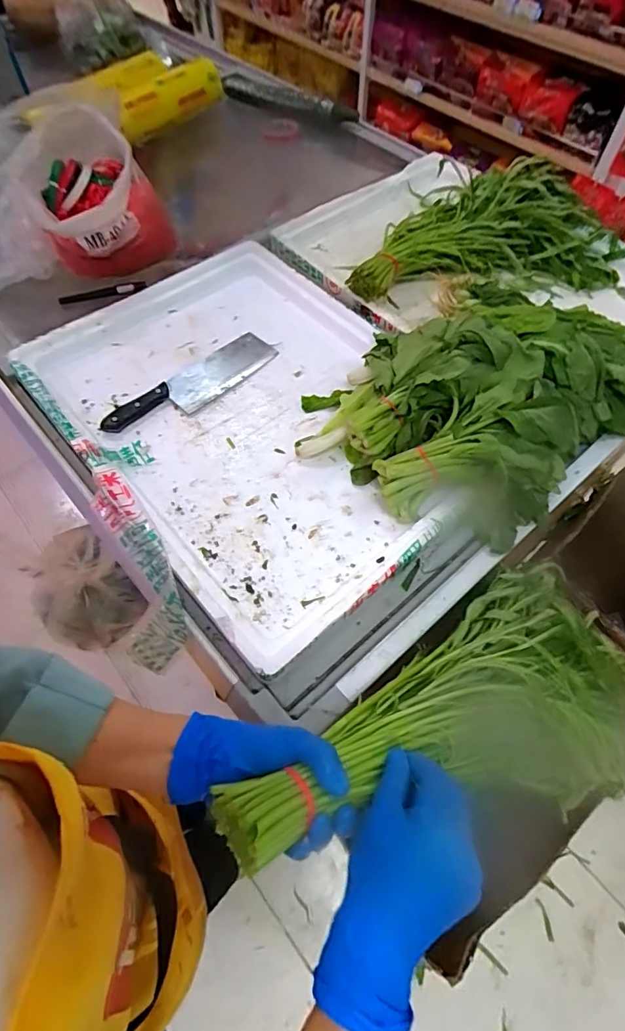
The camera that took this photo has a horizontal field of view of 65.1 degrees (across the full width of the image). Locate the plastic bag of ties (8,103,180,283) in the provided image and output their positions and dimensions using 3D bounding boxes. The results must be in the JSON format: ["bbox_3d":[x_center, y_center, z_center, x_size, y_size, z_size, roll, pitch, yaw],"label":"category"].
[{"bbox_3d":[-0.336,-0.481,0.758,0.179,0.177,0.191,11,59,5],"label":"plastic bag of ties"}]

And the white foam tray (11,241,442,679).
[{"bbox_3d":[-0.072,-0.143,0.668,0.444,0.044,0.577,-36,66,-21],"label":"white foam tray"}]

